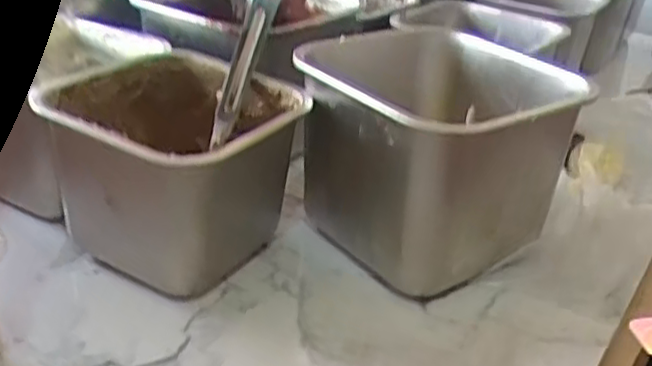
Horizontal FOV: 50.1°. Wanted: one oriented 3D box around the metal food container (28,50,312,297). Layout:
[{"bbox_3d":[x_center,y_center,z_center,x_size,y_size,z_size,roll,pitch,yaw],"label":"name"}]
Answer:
[{"bbox_3d":[-0.084,-0.005,0.397,0.115,0.094,0.119,21,31,24],"label":"metal food container"}]

